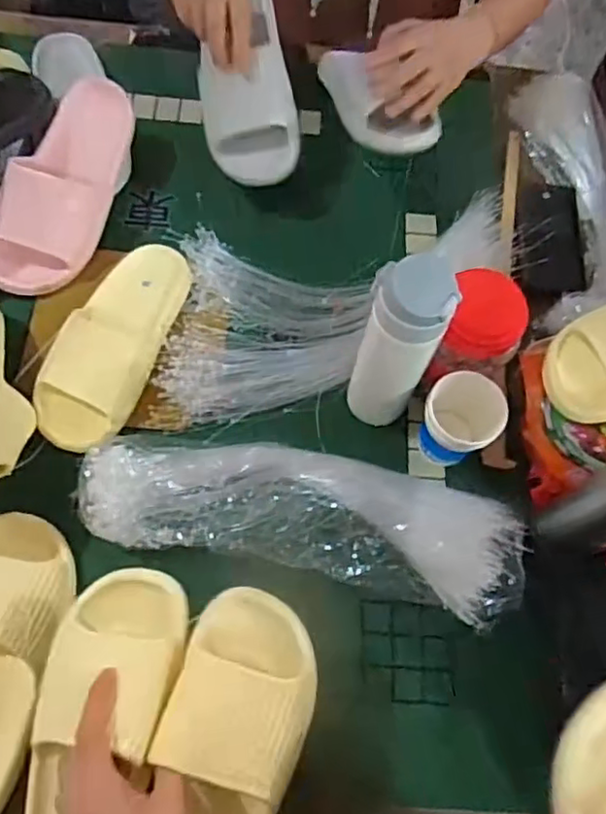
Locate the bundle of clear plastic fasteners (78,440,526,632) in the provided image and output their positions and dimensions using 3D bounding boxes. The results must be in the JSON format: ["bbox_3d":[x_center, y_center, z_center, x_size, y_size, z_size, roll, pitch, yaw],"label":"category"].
[{"bbox_3d":[0.005,0.098,0.612,0.402,0.047,0.137,13,68,2],"label":"bundle of clear plastic fasteners"}]

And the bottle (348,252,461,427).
[{"bbox_3d":[0.080,-0.043,0.591,0.065,0.235,0.073,22,68,6],"label":"bottle"}]

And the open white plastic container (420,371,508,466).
[{"bbox_3d":[0.149,0.018,0.638,0.068,0.104,0.066,1,68,-3],"label":"open white plastic container"}]

